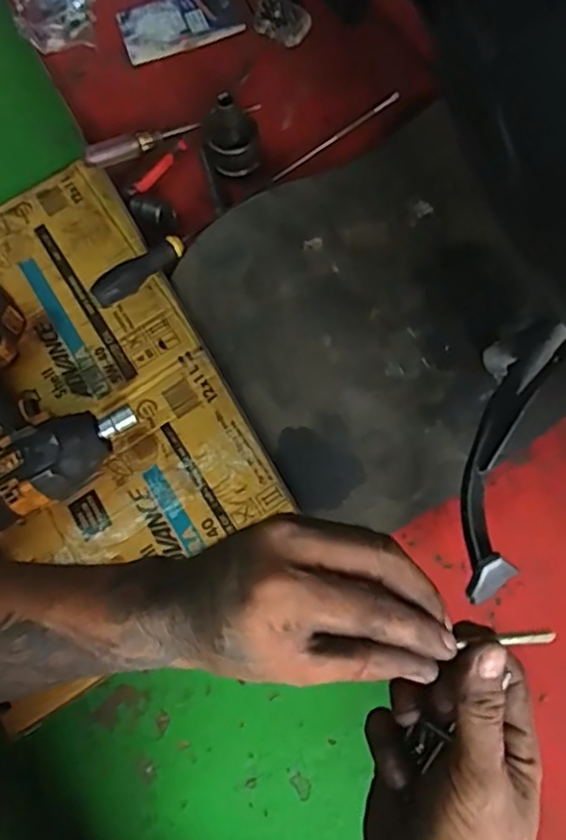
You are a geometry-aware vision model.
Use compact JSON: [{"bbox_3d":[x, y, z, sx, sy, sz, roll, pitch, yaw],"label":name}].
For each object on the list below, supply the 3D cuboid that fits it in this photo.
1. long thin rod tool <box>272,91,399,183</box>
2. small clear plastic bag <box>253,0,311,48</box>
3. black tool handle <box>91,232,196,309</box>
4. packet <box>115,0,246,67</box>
[{"bbox_3d":[0.058,-0.297,0.664,0.176,0.011,0.007,-40,70,-9],"label":"long thin rod tool"},{"bbox_3d":[0.001,-0.277,0.442,0.004,0.025,0.057,44,33,19],"label":"small clear plastic bag"},{"bbox_3d":[-0.129,-0.142,0.587,0.106,0.020,0.025,-39,70,-13],"label":"black tool handle"},{"bbox_3d":[-0.125,-0.481,0.761,0.140,0.010,0.101,-18,68,-1],"label":"packet"}]

